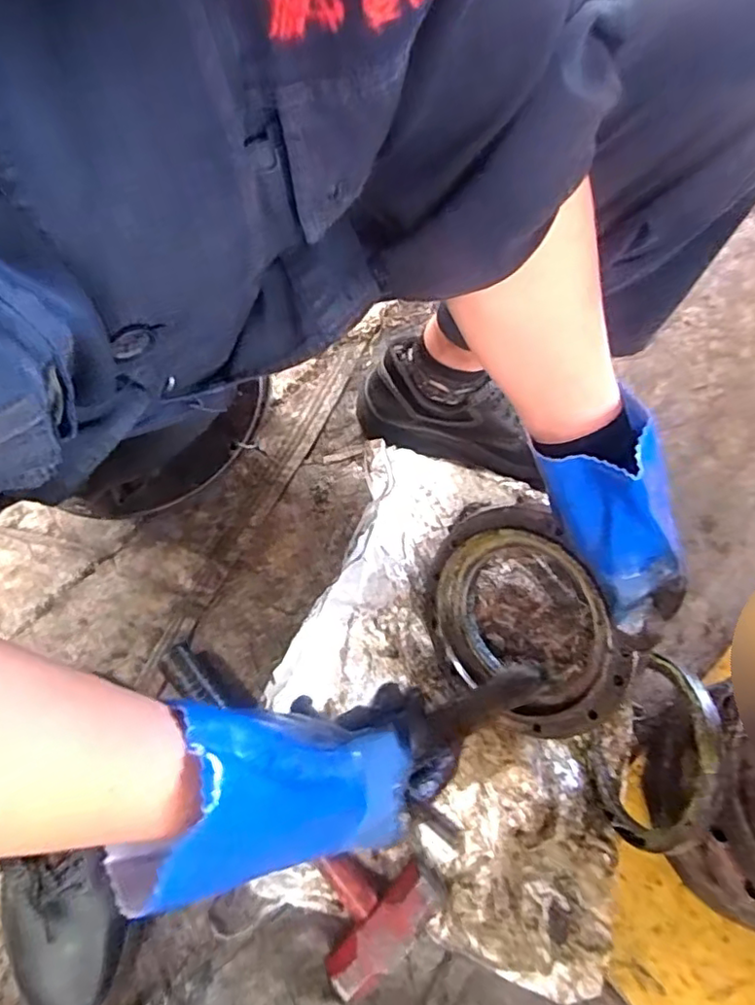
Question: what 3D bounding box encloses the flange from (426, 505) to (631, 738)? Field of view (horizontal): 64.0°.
[{"bbox_3d":[0.118,0.108,0.542,0.029,0.183,0.196,-9,78,-44],"label":"flange"}]

